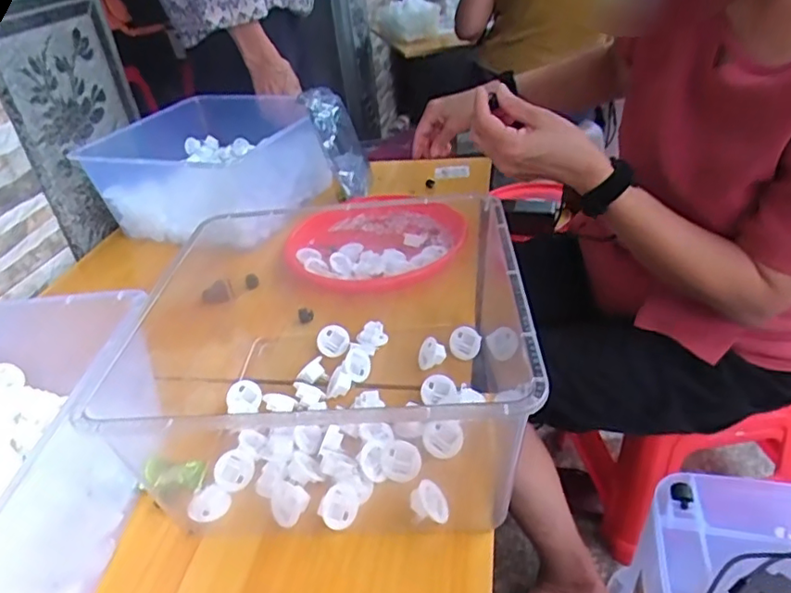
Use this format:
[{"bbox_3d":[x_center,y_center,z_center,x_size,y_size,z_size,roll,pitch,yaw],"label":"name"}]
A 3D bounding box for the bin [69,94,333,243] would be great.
[{"bbox_3d":[-0.266,-0.205,0.911,0.341,0.133,0.277,10,37,24],"label":"bin"}]

